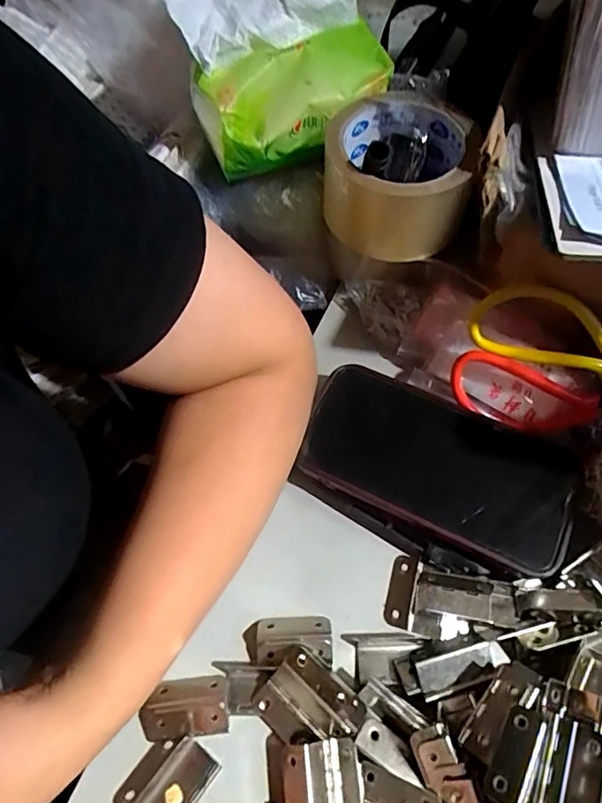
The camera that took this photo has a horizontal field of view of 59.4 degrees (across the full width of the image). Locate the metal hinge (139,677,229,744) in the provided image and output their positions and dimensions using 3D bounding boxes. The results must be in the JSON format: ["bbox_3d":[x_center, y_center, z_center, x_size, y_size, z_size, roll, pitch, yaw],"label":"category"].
[{"bbox_3d":[-0.061,0.161,0.277,0.044,0.008,0.027,-7,63,-1],"label":"metal hinge"}]

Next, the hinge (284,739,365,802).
[{"bbox_3d":[0.011,0.190,0.254,0.037,0.015,0.044,-5,63,0],"label":"hinge"}]

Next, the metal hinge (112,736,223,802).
[{"bbox_3d":[-0.067,0.191,0.264,0.034,0.005,0.043,35,70,18],"label":"metal hinge"}]

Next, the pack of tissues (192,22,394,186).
[{"bbox_3d":[-0.006,-0.211,0.380,0.130,0.066,0.057,-13,63,-6],"label":"pack of tissues"}]

